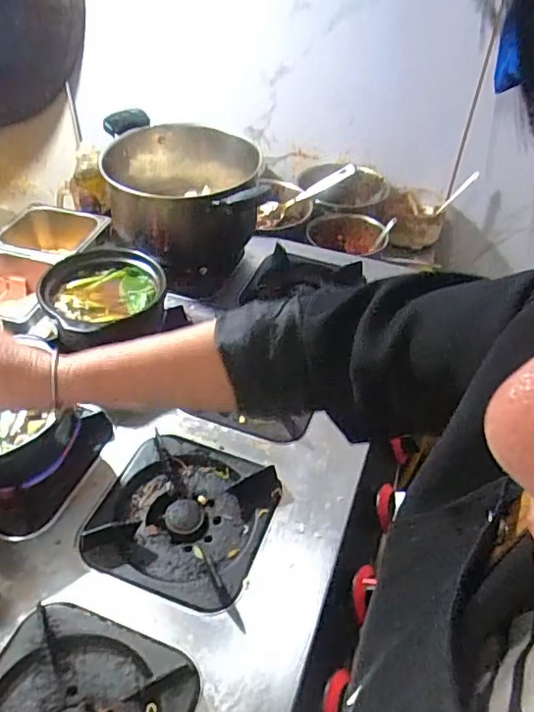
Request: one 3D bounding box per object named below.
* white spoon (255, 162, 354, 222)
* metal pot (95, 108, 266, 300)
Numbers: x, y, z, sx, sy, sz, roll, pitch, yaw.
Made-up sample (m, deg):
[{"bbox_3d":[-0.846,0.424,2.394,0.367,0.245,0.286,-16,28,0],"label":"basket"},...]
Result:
[{"bbox_3d":[0.078,-0.338,1.152,0.222,0.043,0.048,-25,42,14],"label":"white spoon"},{"bbox_3d":[-0.146,-0.261,0.960,0.252,0.212,0.279,-1,43,-4],"label":"metal pot"}]

